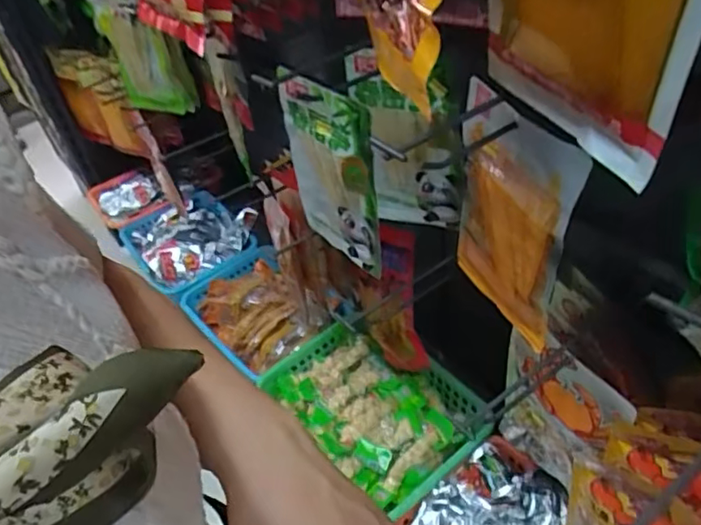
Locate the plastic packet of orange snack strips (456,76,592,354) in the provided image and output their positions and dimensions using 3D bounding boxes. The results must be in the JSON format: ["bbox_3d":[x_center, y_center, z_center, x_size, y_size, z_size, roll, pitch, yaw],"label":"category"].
[{"bbox_3d":[0.150,-0.038,0.589,0.028,0.273,0.160,-22,49,-13],"label":"plastic packet of orange snack strips"}]

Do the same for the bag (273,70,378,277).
[{"bbox_3d":[-0.022,-0.093,0.660,0.142,0.229,0.023,29,52,35],"label":"bag"}]

